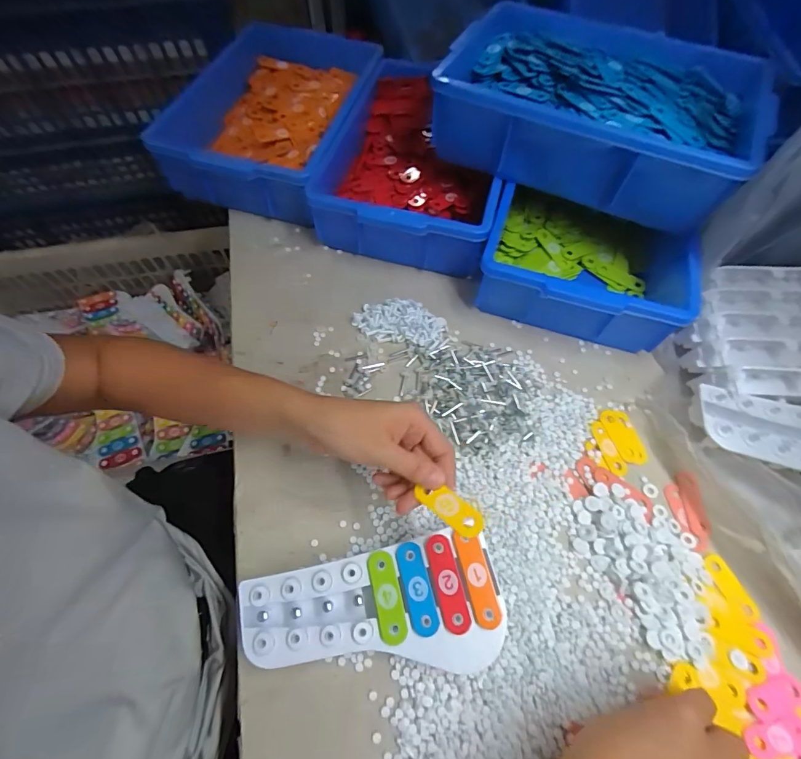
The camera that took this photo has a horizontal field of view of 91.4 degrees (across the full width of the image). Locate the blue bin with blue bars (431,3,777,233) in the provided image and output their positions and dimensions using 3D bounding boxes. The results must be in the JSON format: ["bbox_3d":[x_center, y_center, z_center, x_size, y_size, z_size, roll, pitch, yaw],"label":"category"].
[{"bbox_3d":[0.243,-0.349,0.504,0.358,0.102,0.256,22,66,10],"label":"blue bin with blue bars"}]

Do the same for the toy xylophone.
[{"bbox_3d":[-0.022,0.213,0.352,0.220,0.034,0.105,-11,65,-8],"label":"toy xylophone"}]

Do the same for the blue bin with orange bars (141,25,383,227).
[{"bbox_3d":[-0.216,-0.414,0.611,0.270,0.091,0.337,13,64,6],"label":"blue bin with orange bars"}]

